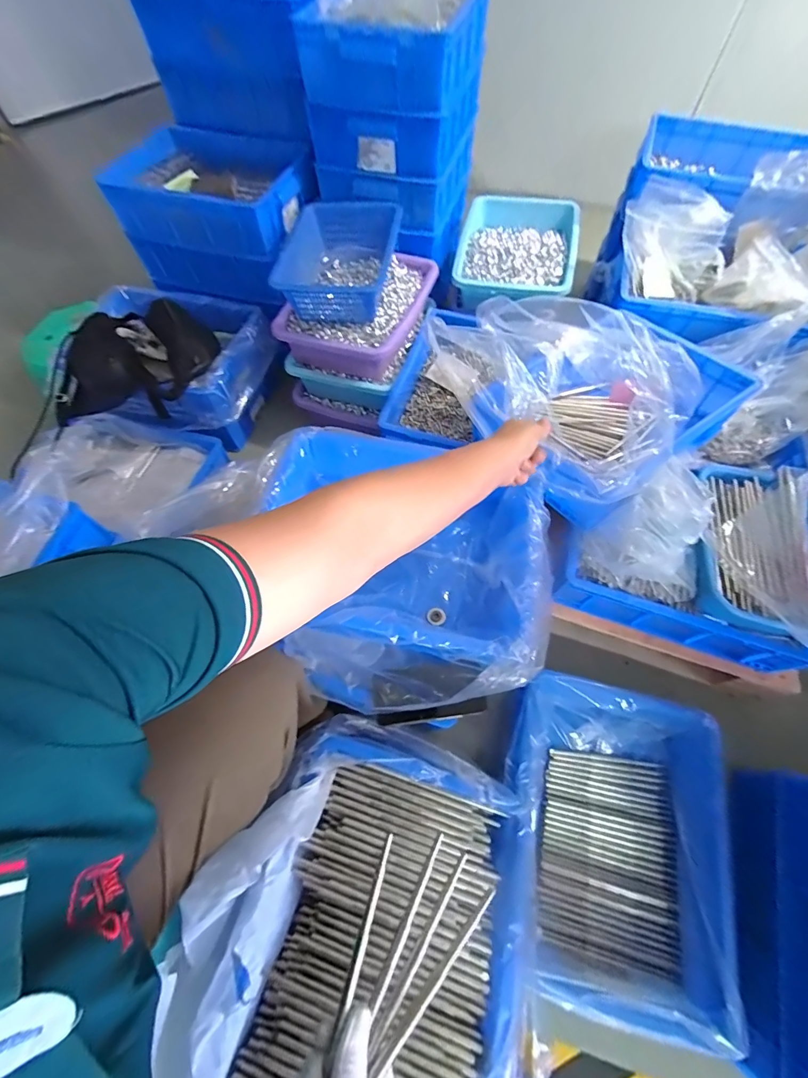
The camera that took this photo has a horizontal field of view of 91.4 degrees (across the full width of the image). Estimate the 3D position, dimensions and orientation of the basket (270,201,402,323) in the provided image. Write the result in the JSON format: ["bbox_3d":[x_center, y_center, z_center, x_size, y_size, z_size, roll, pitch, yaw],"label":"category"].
[{"bbox_3d":[-0.146,-0.600,0.854,0.255,0.094,0.292,6,63,3],"label":"basket"}]

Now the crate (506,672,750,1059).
[{"bbox_3d":[0.337,0.462,0.632,0.328,0.113,0.415,10,64,5],"label":"crate"}]

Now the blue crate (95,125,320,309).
[{"bbox_3d":[-0.462,-0.800,1.014,0.469,0.250,0.309,18,65,9],"label":"blue crate"}]

